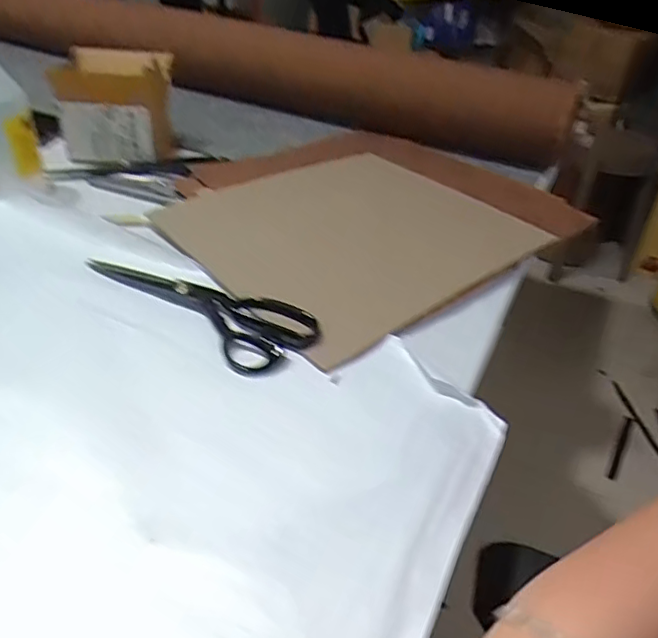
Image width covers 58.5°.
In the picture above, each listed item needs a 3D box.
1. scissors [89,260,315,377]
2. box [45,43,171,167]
[{"bbox_3d":[-0.126,-0.023,0.559,0.247,0.016,0.084,28,43,27],"label":"scissors"},{"bbox_3d":[-0.287,-0.287,0.796,0.133,0.121,0.108,2,38,-4],"label":"box"}]

